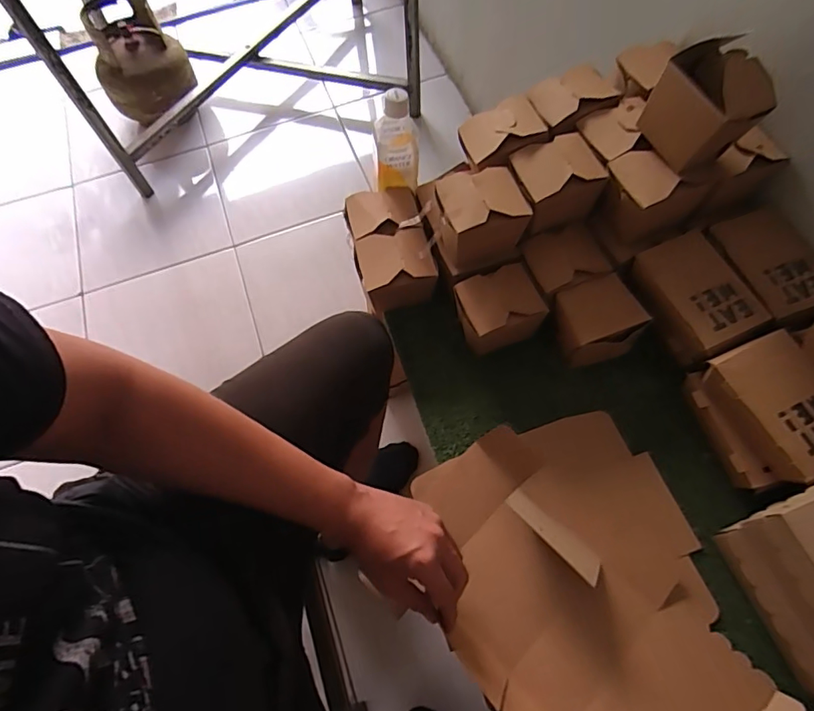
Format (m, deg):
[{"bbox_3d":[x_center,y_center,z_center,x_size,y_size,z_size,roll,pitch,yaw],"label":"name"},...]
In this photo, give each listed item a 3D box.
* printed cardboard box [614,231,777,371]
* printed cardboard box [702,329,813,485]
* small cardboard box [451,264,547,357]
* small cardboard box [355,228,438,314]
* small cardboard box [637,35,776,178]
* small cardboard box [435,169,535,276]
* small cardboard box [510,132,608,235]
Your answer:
[{"bbox_3d":[0.354,-0.070,0.627,0.100,0.060,0.146,-24,66,-9],"label":"printed cardboard box"},{"bbox_3d":[0.415,0.058,0.557,0.091,0.059,0.147,-23,66,-9],"label":"printed cardboard box"},{"bbox_3d":[0.117,-0.055,0.665,0.104,0.075,0.085,-19,65,-7],"label":"small cardboard box"},{"bbox_3d":[-0.015,-0.116,0.685,0.098,0.068,0.096,-12,65,-3],"label":"small cardboard box"},{"bbox_3d":[0.330,-0.275,0.550,0.086,0.097,0.099,-21,65,-8],"label":"small cardboard box"},{"bbox_3d":[0.090,-0.172,0.636,0.104,0.095,0.085,-17,65,-6],"label":"small cardboard box"},{"bbox_3d":[0.188,-0.216,0.638,0.099,0.075,0.086,-16,65,-6],"label":"small cardboard box"}]

